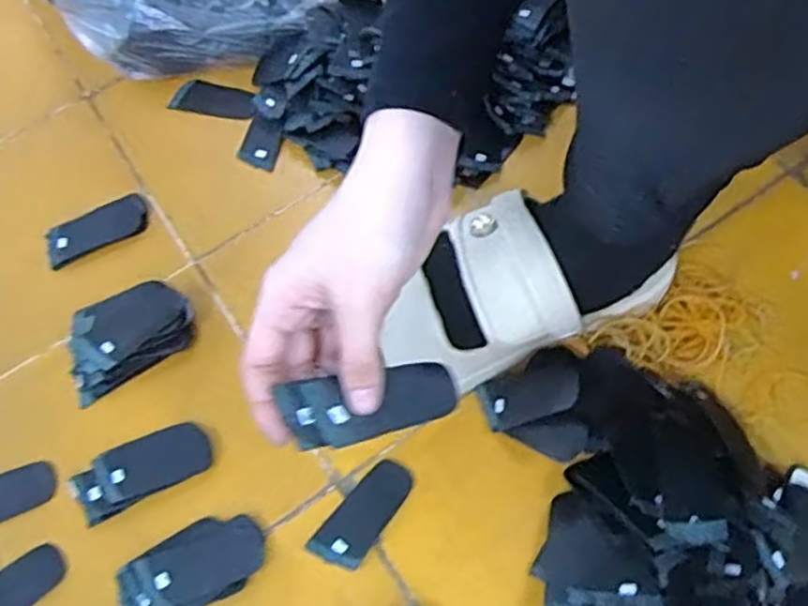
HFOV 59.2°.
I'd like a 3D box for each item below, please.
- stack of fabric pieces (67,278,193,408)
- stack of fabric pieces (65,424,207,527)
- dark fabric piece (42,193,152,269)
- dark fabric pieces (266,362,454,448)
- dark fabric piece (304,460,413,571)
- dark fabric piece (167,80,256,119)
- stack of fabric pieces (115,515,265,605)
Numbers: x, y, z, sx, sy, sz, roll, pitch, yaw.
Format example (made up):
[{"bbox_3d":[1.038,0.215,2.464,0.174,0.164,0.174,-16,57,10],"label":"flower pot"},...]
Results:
[{"bbox_3d":[-0.195,0.021,0.497,0.090,0.022,0.059,-29,66,-10],"label":"stack of fabric pieces"},{"bbox_3d":[-0.169,0.105,0.456,0.086,0.008,0.039,-25,65,-8],"label":"stack of fabric pieces"},{"bbox_3d":[-0.237,-0.057,0.550,0.081,0.010,0.033,-29,66,-10],"label":"dark fabric piece"},{"bbox_3d":[-0.015,0.048,0.345,0.078,0.010,0.032,-10,63,-11],"label":"dark fabric pieces"},{"bbox_3d":[-0.026,0.131,0.446,0.033,0.004,0.072,33,71,18],"label":"dark fabric piece"},{"bbox_3d":[-0.159,-0.171,0.598,0.074,0.006,0.031,9,65,8],"label":"dark fabric piece"},{"bbox_3d":[-0.128,0.161,0.429,0.085,0.011,0.049,-30,66,-10],"label":"stack of fabric pieces"}]

